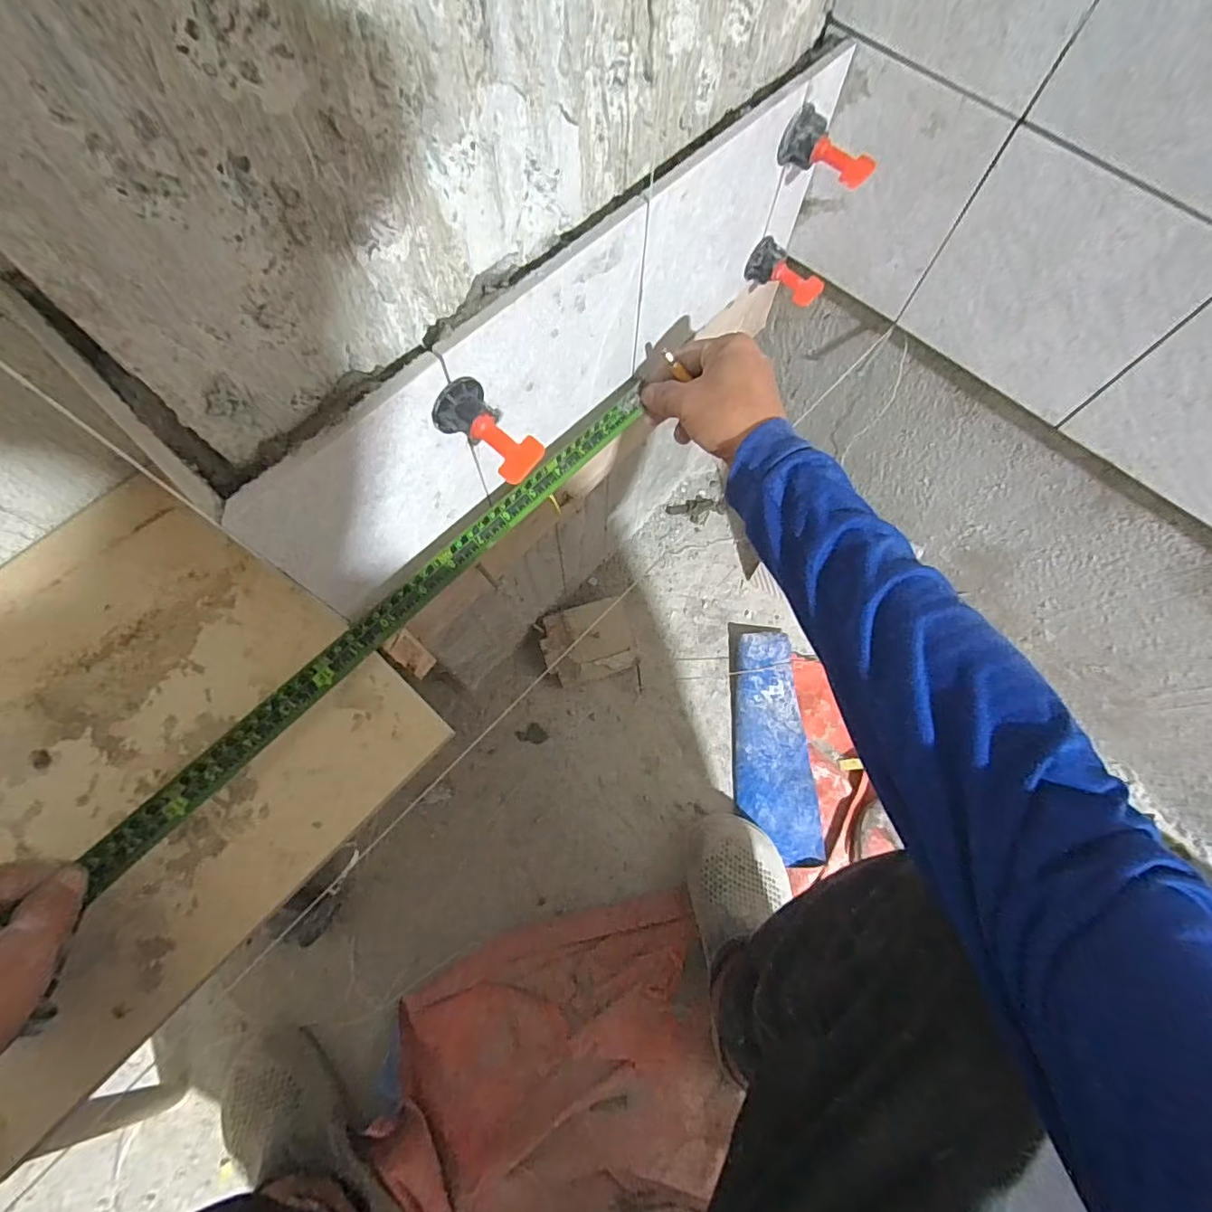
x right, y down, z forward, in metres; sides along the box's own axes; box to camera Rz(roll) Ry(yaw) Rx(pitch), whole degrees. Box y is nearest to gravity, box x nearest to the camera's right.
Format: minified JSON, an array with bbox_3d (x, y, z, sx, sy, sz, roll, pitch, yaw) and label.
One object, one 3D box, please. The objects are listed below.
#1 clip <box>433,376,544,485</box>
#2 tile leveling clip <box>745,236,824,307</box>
[{"bbox_3d":[-0.061,-0.090,0.300,0.037,0.033,0.058,-35,75,-12],"label":"clip"},{"bbox_3d":[0.144,-0.264,0.457,0.061,0.026,0.026,42,75,12],"label":"tile leveling clip"}]

